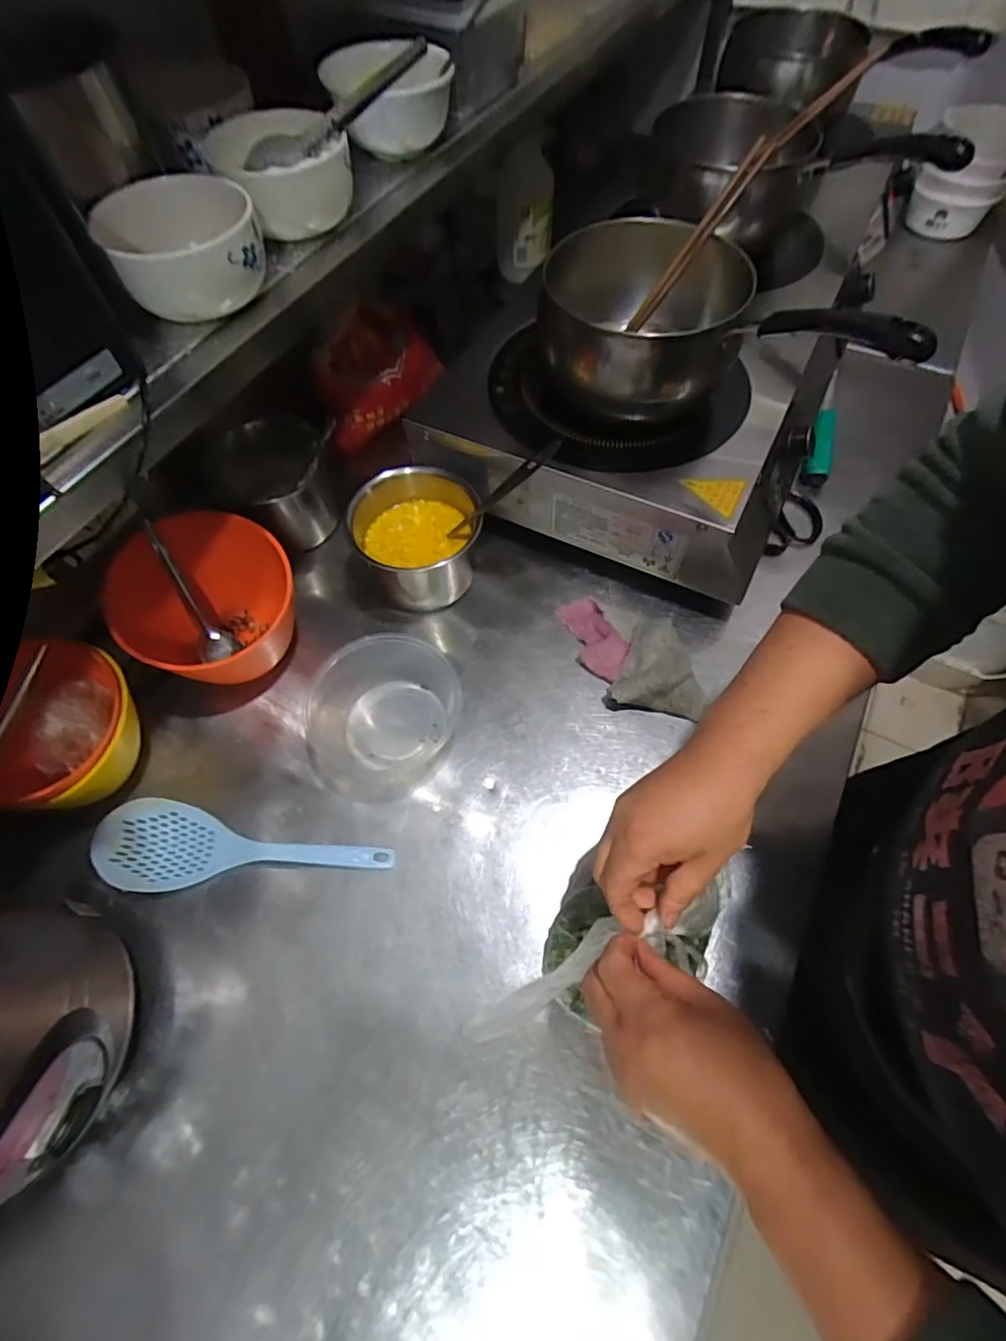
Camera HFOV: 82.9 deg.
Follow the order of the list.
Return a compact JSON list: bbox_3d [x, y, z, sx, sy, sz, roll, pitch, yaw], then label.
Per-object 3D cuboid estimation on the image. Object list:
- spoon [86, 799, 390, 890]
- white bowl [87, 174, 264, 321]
[{"bbox_3d":[-0.226,0.166,0.502,0.248,0.046,0.078,7,62,6],"label":"spoon"},{"bbox_3d":[-0.219,-0.293,0.394,0.097,0.053,0.098,-1,61,2],"label":"white bowl"}]

